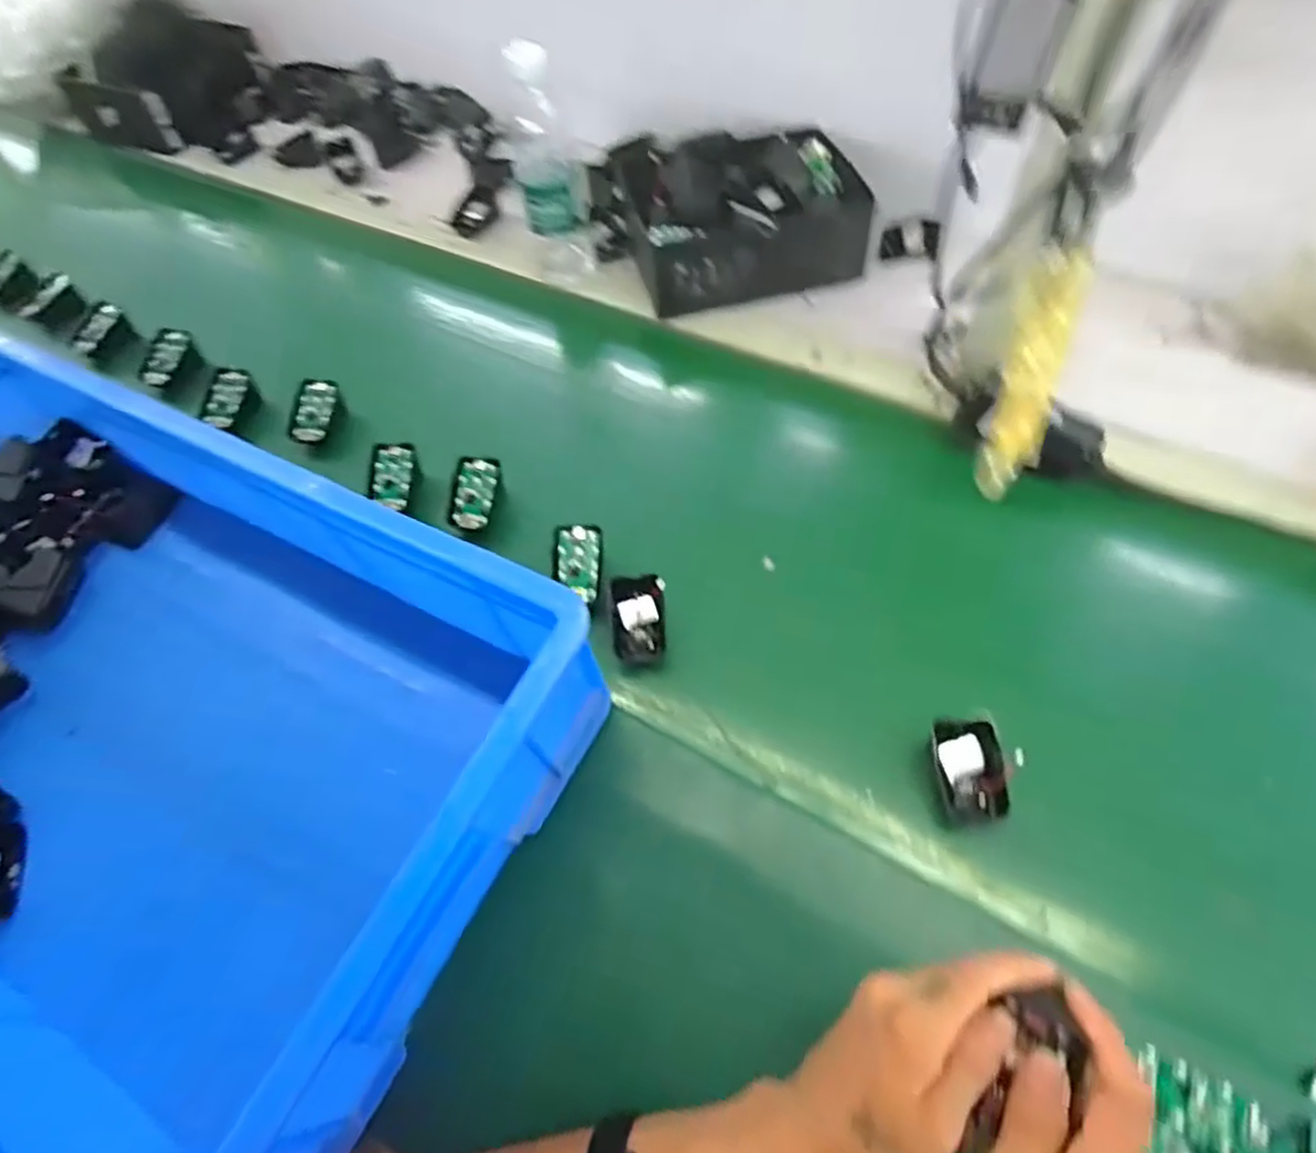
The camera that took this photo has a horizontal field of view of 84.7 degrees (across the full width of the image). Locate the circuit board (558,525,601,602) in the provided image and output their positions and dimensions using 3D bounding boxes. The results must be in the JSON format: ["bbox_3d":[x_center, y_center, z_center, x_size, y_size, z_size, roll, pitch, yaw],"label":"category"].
[{"bbox_3d":[-0.066,-0.012,0.599,0.034,0.010,0.062,4,76,-11],"label":"circuit board"}]

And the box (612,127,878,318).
[{"bbox_3d":[0.092,-0.405,0.808,0.239,0.097,0.201,-12,57,-3],"label":"box"}]

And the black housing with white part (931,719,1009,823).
[{"bbox_3d":[0.211,0.132,0.491,0.042,0.029,0.062,-5,57,2],"label":"black housing with white part"}]

